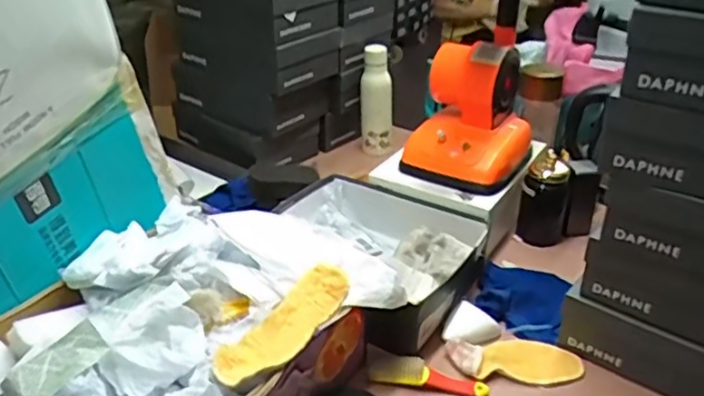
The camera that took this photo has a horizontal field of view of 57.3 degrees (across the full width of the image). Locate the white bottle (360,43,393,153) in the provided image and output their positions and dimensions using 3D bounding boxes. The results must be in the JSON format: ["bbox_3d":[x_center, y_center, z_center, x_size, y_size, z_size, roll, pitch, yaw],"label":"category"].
[{"bbox_3d":[0.052,-0.206,1.367,0.066,0.231,0.061,1,30,0],"label":"white bottle"}]

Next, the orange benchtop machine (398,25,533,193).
[{"bbox_3d":[0.197,-0.149,1.094,0.185,0.205,0.181,15,33,22],"label":"orange benchtop machine"}]

